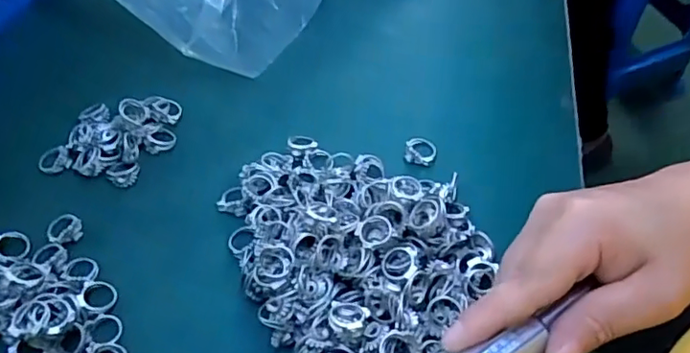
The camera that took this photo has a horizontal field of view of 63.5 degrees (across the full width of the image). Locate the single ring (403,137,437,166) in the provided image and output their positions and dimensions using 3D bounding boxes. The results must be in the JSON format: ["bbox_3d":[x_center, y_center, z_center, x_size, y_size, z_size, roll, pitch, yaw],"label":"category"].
[{"bbox_3d":[0.056,-0.020,0.412,0.022,0.008,0.024,0,54,1],"label":"single ring"}]

